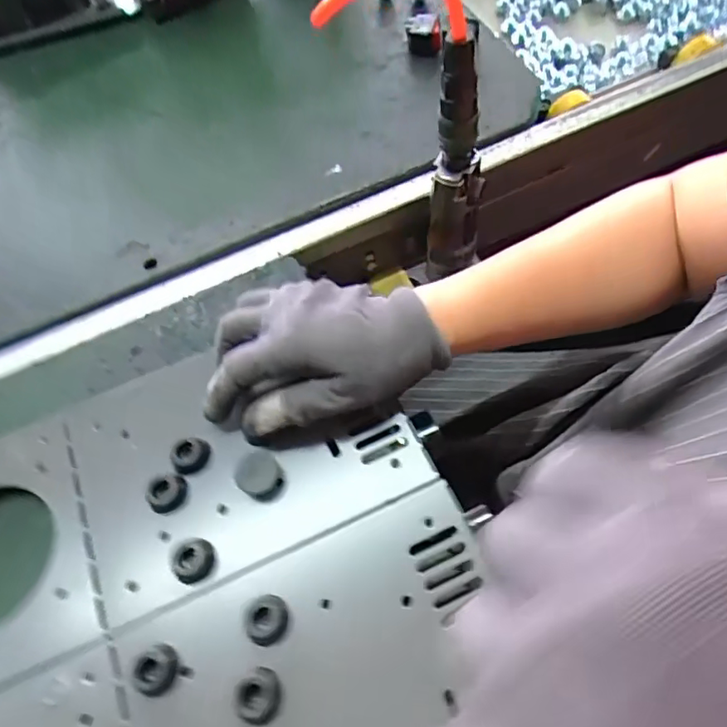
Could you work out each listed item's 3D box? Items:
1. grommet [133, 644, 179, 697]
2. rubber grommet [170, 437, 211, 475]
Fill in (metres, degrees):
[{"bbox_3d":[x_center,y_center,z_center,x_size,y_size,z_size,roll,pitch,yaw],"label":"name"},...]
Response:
[{"bbox_3d":[-0.108,0.160,0.294,0.019,0.012,0.023,17,66,14],"label":"grommet"},{"bbox_3d":[-0.107,0.057,0.349,0.019,0.015,0.021,7,64,10],"label":"rubber grommet"}]

